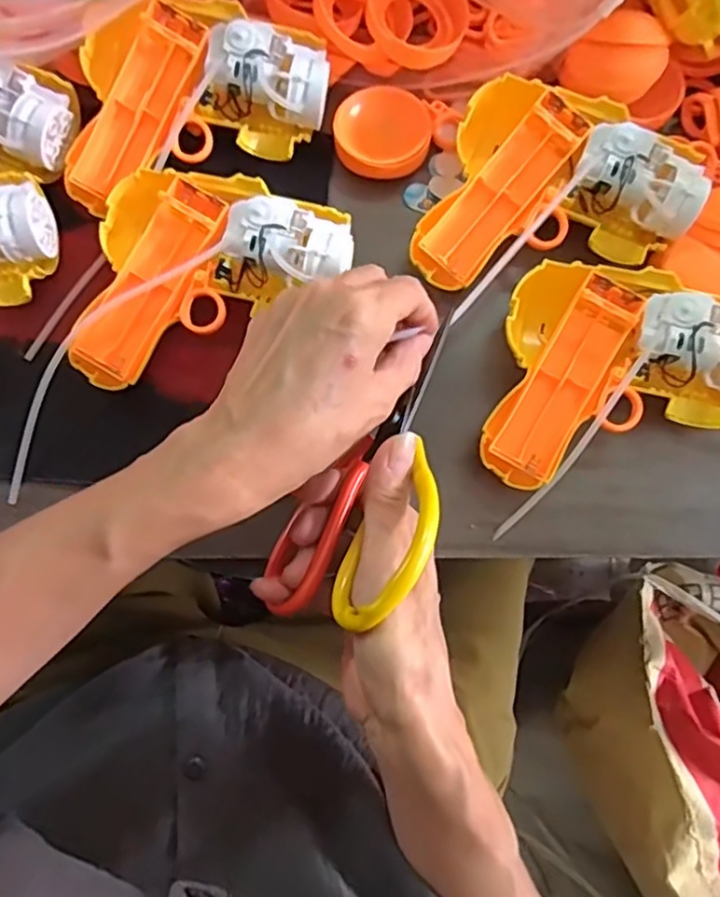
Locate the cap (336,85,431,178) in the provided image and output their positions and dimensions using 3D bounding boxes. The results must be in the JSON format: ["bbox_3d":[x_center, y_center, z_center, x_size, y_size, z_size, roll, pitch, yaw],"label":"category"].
[{"bbox_3d":[0.014,-0.191,0.389,0.057,0.020,0.050,5,79,1],"label":"cap"}]

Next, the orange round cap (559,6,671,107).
[{"bbox_3d":[0.153,-0.232,0.381,0.051,0.028,0.047,33,125,7],"label":"orange round cap"}]

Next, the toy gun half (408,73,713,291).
[{"bbox_3d":[0.110,-0.134,0.355,0.132,0.034,0.114,22,79,4],"label":"toy gun half"}]

